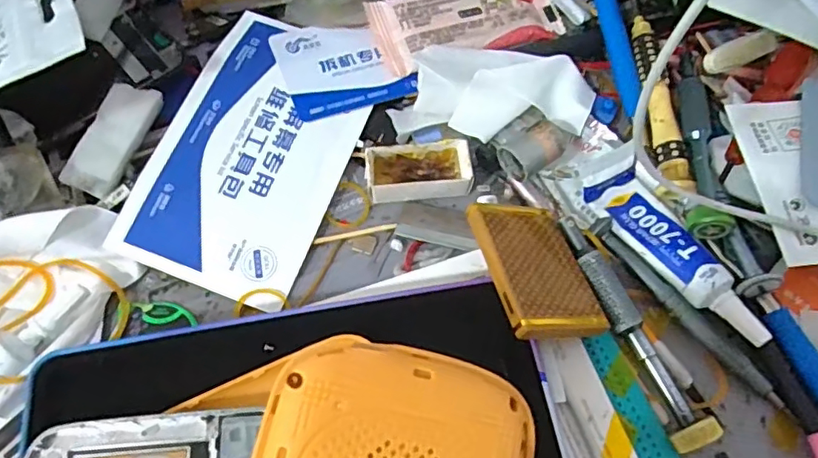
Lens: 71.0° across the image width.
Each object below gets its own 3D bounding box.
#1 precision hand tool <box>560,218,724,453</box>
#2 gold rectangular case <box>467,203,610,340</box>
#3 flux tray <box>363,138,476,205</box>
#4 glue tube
[{"bbox_3d":[0.088,0.039,0.230,0.015,0.013,0.097,-23,71,-9],"label":"precision hand tool"},{"bbox_3d":[0.051,0.015,0.230,0.046,0.004,0.062,1,51,-30],"label":"gold rectangular case"},{"bbox_3d":[0.006,-0.027,0.268,0.050,0.014,0.023,-6,64,-3],"label":"flux tray"},{"bbox_3d":[0.113,0.007,0.244,0.029,0.013,0.096,-24,58,-10],"label":"glue tube"}]

